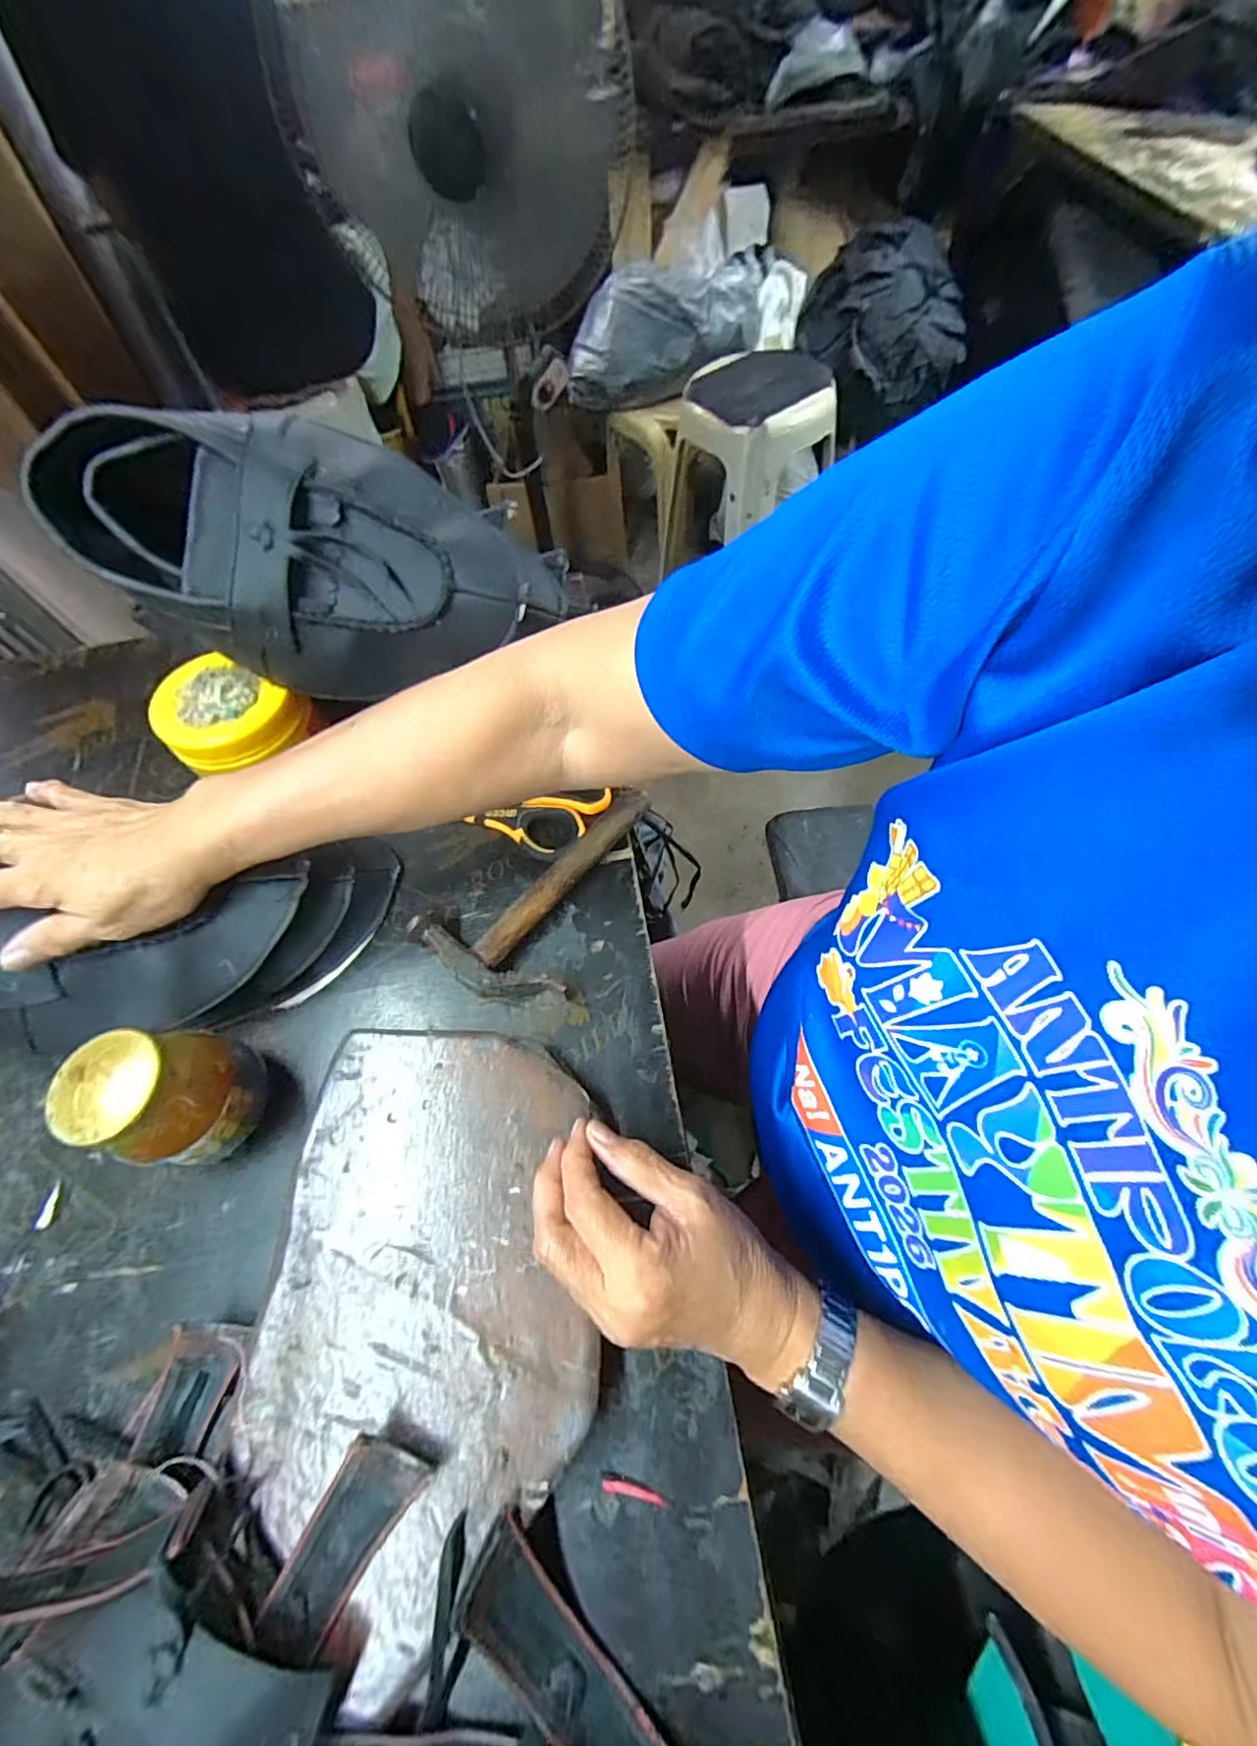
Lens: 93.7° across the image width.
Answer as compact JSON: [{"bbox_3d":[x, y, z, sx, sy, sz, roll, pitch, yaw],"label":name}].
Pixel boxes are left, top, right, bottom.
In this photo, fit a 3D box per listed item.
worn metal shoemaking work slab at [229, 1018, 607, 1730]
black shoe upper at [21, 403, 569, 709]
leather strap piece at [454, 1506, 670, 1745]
[{"bbox_3d":[-0.103,0.210,0.301,0.161,0.023,0.253,-3,62,3],"label":"worn metal shoemaking work slab"},{"bbox_3d":[-0.195,-0.199,0.385,0.293,0.154,0.095,15,11,-10],"label":"black shoe upper"},{"bbox_3d":[-0.022,0.332,0.235,0.036,0.032,0.127,-39,77,-20],"label":"leather strap piece"}]

